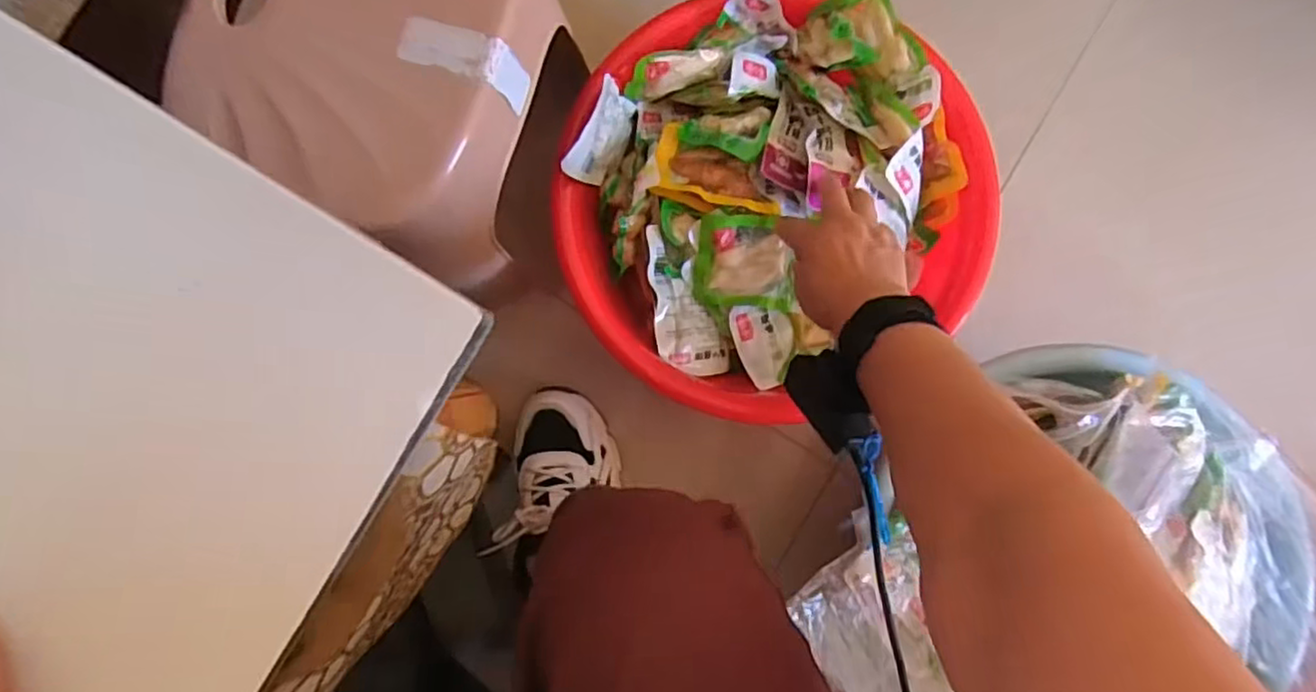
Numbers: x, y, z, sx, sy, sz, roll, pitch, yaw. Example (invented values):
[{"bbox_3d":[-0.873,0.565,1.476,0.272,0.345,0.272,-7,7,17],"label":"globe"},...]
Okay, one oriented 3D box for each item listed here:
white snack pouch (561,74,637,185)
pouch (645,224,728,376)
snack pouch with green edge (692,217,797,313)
[{"bbox_3d":[-0.047,-0.175,0.577,0.021,0.082,0.090,26,88,1],"label":"white snack pouch"},{"bbox_3d":[0.028,-0.039,0.599,0.070,0.010,0.128,-4,86,-28],"label":"pouch"},{"bbox_3d":[0.076,-0.073,0.579,0.084,0.027,0.074,6,87,1],"label":"snack pouch with green edge"}]

